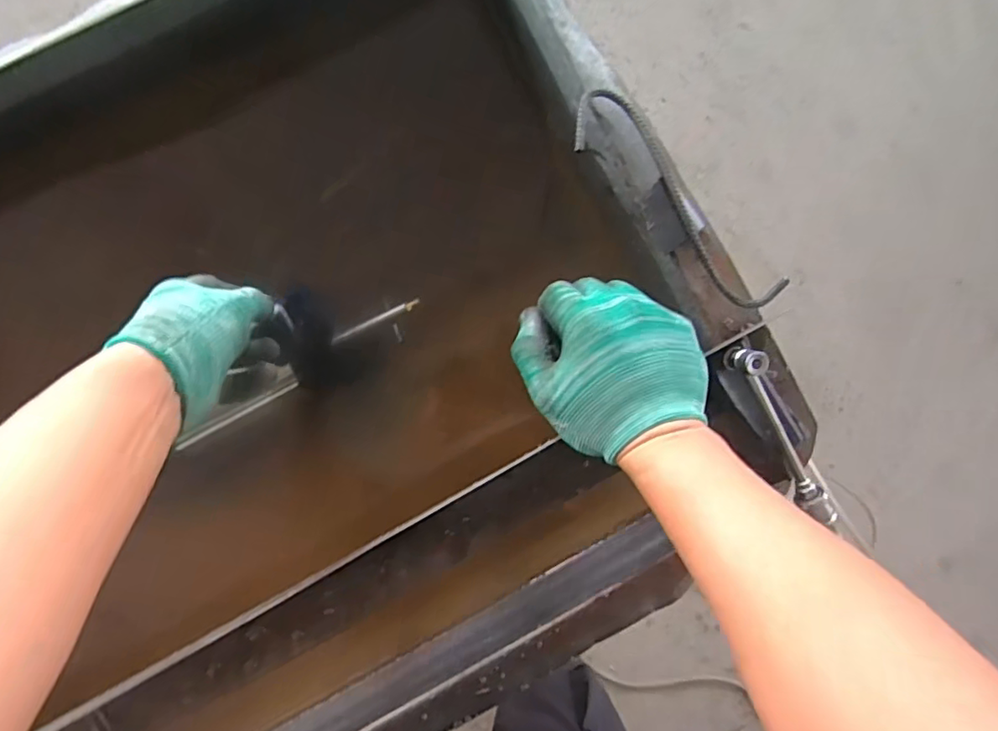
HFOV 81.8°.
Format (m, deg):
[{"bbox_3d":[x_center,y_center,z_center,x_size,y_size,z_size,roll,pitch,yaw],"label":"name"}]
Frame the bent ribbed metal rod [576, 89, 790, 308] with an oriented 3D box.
[{"bbox_3d":[0.131,-0.123,0.432,0.059,0.026,0.203,-42,92,-3],"label":"bent ribbed metal rod"}]

